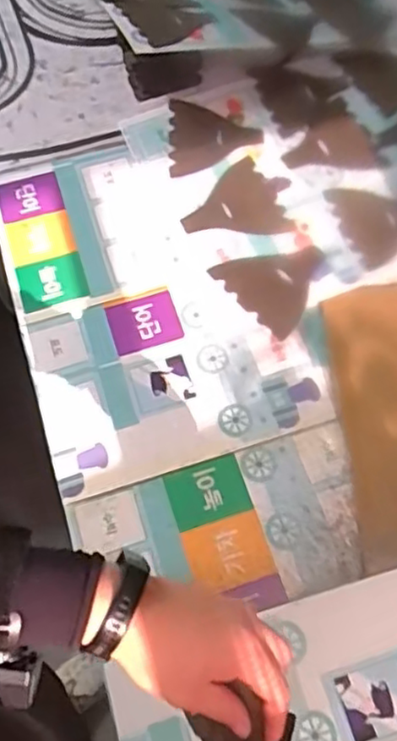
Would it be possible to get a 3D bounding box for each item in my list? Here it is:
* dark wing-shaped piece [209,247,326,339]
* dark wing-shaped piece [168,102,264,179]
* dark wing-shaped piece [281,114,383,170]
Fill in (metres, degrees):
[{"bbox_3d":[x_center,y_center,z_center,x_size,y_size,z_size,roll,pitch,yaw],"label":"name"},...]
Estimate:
[{"bbox_3d":[0.102,-0.120,0.822,0.126,0.011,0.131,-38,69,-15],"label":"dark wing-shaped piece"},{"bbox_3d":[0.024,-0.337,0.936,0.131,0.010,0.145,-3,65,1],"label":"dark wing-shaped piece"},{"bbox_3d":[0.185,-0.317,0.928,0.133,0.005,0.108,-15,65,-5],"label":"dark wing-shaped piece"}]

